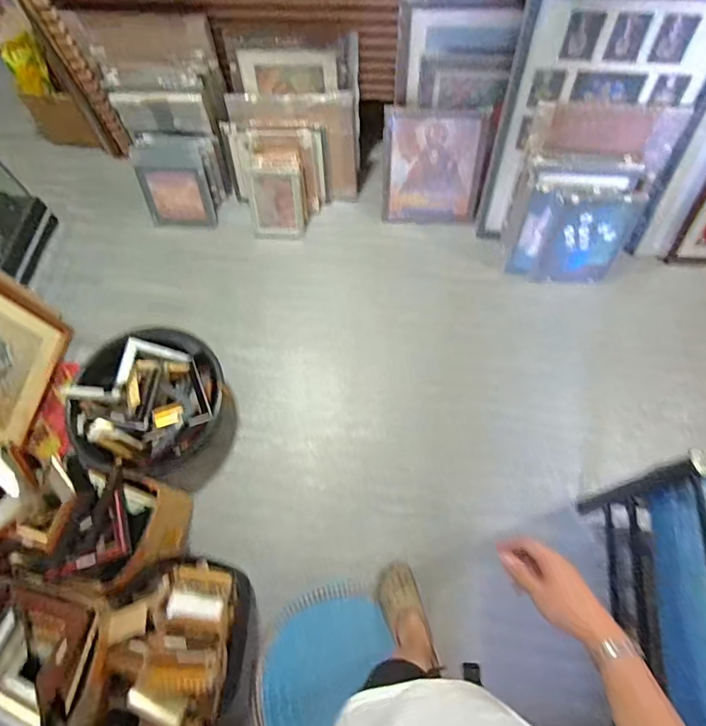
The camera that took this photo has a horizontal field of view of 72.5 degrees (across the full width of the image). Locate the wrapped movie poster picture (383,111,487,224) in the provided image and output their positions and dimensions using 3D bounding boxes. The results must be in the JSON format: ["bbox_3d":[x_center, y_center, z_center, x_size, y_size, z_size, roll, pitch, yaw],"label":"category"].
[{"bbox_3d":[0.278,-0.676,1.698,0.328,0.376,0.018,8,39,11],"label":"wrapped movie poster picture"}]

